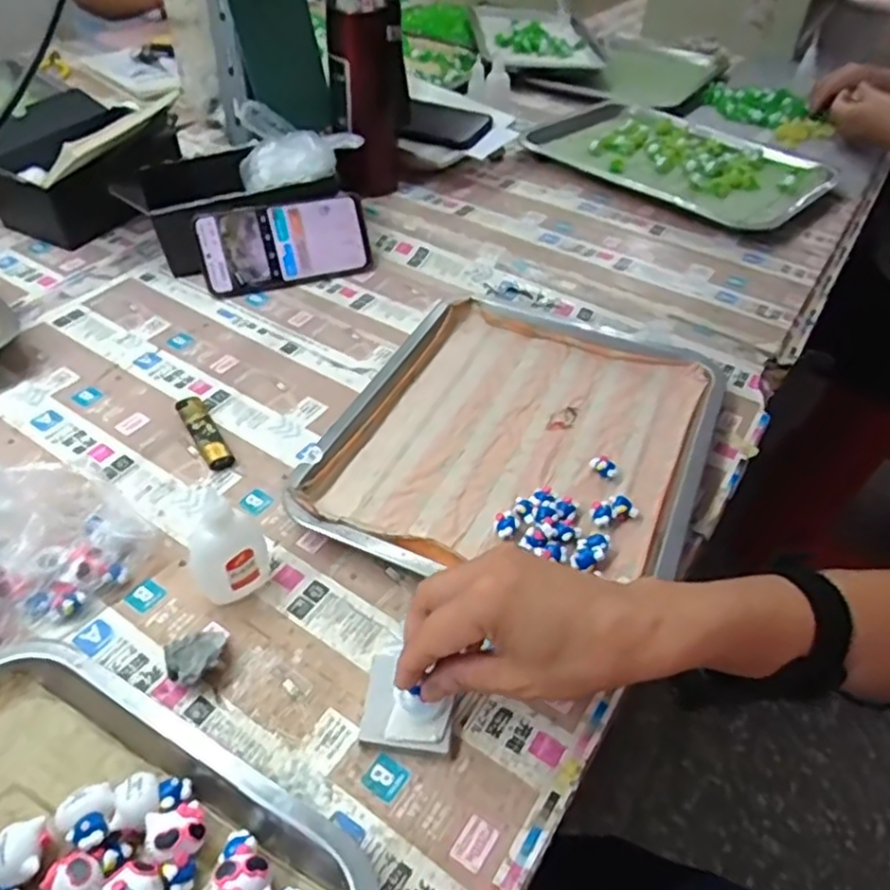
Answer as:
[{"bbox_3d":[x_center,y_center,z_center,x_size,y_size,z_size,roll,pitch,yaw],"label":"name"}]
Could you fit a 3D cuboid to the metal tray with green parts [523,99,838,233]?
[{"bbox_3d":[0.266,-0.351,0.845,0.203,0.032,0.353,-34,56,-32],"label":"metal tray with green parts"}]

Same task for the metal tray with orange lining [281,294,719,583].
[{"bbox_3d":[0.059,-0.005,0.542,0.266,0.030,0.302,19,47,14],"label":"metal tray with orange lining"}]

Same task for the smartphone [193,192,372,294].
[{"bbox_3d":[-0.156,-0.199,0.679,0.161,0.077,0.013,-14,15,-18],"label":"smartphone"}]

